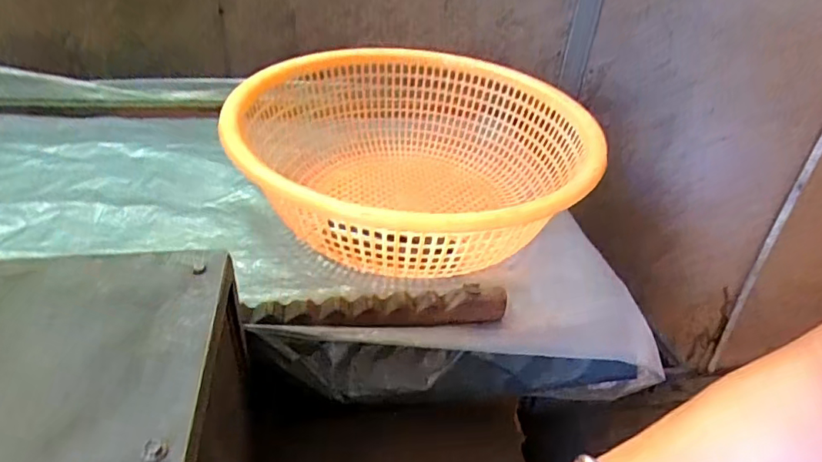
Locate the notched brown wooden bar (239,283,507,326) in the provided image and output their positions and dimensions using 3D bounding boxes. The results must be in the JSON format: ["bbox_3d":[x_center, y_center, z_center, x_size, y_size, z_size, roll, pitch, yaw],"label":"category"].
[{"bbox_3d":[-0.030,0.071,0.482,0.240,0.028,0.031,0,34,-7],"label":"notched brown wooden bar"}]

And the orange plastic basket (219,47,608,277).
[{"bbox_3d":[-0.001,-0.084,0.609,0.411,0.142,0.393,21,37,21],"label":"orange plastic basket"}]

